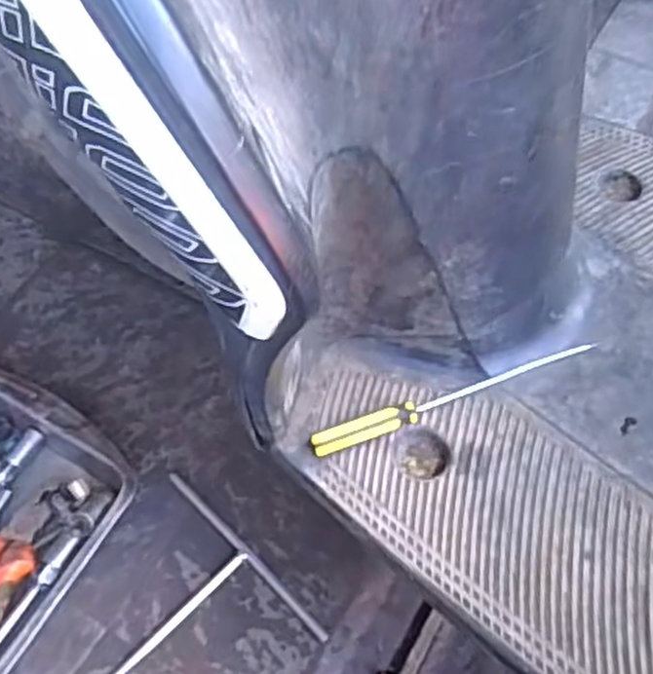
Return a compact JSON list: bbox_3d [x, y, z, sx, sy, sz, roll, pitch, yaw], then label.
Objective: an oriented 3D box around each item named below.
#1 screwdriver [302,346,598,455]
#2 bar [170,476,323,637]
[{"bbox_3d":[0.080,0.037,0.459,0.185,0.013,0.013,-18,59,-10],"label":"screwdriver"},{"bbox_3d":[-0.069,0.183,0.639,0.192,0.006,0.010,39,66,23],"label":"bar"}]

